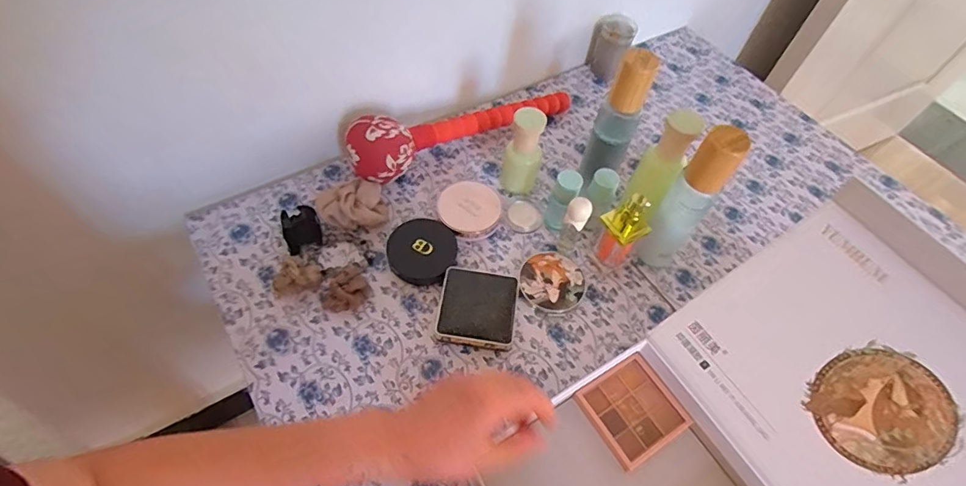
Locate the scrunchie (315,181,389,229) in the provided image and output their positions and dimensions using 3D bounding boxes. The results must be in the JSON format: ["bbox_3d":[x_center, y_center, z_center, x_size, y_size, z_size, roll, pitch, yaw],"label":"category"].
[{"bbox_3d":[-0.139,-0.038,0.513,0.071,0.042,0.050,-16,60,-15],"label":"scrunchie"}]

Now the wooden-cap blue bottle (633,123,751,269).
[{"bbox_3d":[0.189,-0.032,0.455,0.042,0.177,0.042,35,61,17],"label":"wooden-cap blue bottle"}]

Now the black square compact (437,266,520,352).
[{"bbox_3d":[-0.004,0.063,0.469,0.072,0.025,0.072,9,57,1],"label":"black square compact"}]

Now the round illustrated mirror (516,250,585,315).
[{"bbox_3d":[0.072,0.041,0.497,0.066,0.013,0.065,2,57,-3],"label":"round illustrated mirror"}]

